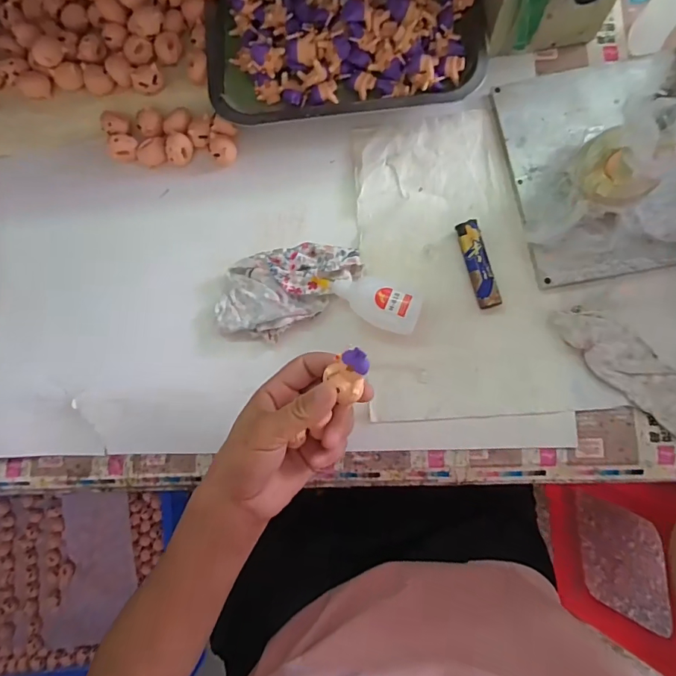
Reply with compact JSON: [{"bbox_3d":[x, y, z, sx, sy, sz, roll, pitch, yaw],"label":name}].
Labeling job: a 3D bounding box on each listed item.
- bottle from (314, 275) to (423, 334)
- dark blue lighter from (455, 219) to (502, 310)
[{"bbox_3d":[0.027,-0.038,0.407,0.097,0.026,0.044,17,83,5],"label":"bottle"},{"bbox_3d":[0.127,-0.067,0.410,0.020,0.013,0.079,-16,81,1],"label":"dark blue lighter"}]

